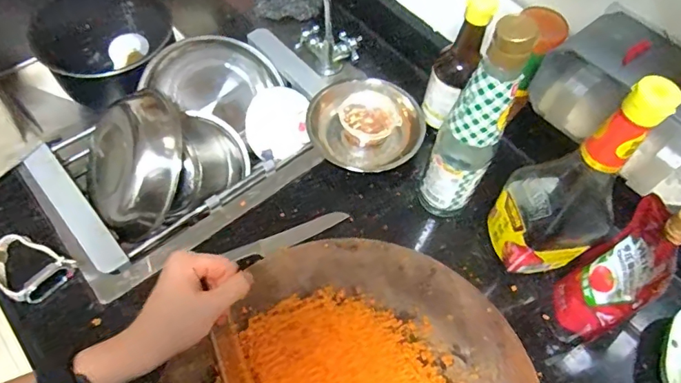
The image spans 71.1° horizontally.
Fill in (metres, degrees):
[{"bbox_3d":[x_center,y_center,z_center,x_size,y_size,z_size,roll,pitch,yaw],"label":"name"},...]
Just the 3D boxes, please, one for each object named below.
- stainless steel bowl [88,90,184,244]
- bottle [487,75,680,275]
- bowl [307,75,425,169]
[{"bbox_3d":[-0.249,-0.031,0.582,0.078,0.155,0.162,4,36,-50],"label":"stainless steel bowl"},{"bbox_3d":[0.210,-0.006,0.432,0.072,0.232,0.078,-8,60,-6],"label":"bottle"},{"bbox_3d":[0.031,-0.093,0.616,0.143,0.039,0.133,1,59,-1],"label":"bowl"}]

